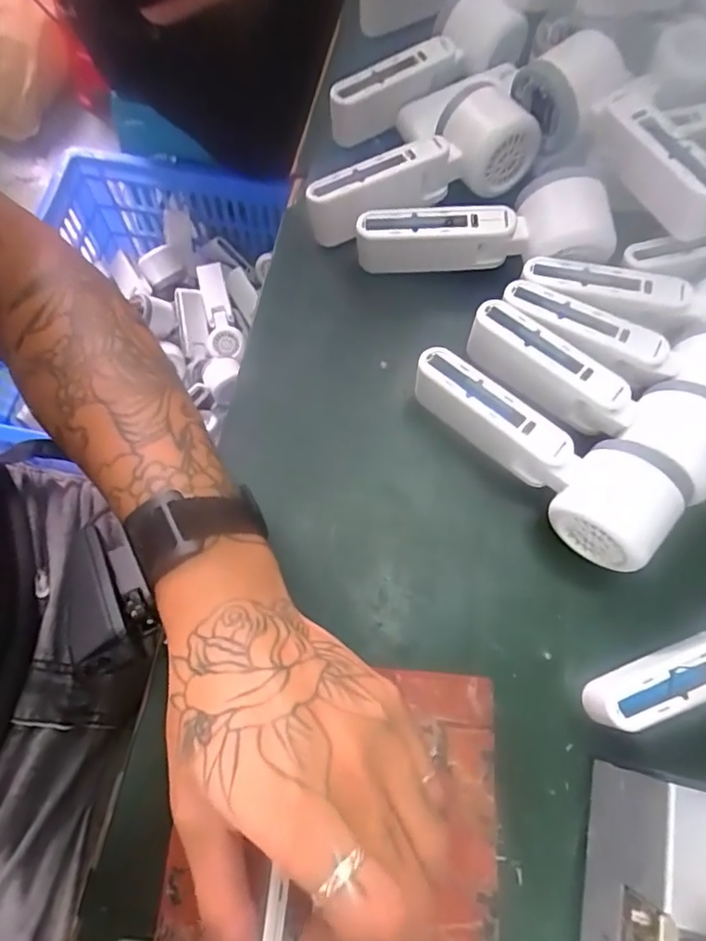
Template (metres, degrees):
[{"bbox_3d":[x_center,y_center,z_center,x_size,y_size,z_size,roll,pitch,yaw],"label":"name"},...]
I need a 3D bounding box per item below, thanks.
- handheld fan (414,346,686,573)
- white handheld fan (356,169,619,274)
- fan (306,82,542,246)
[{"bbox_3d":[0.104,-0.012,0.330,0.164,0.058,0.053,38,73,11],"label":"handheld fan"},{"bbox_3d":[0.085,-0.159,0.376,0.163,0.050,0.053,-3,69,12],"label":"white handheld fan"},{"bbox_3d":[0.046,-0.208,0.392,0.159,0.055,0.050,-23,73,-11],"label":"fan"}]

